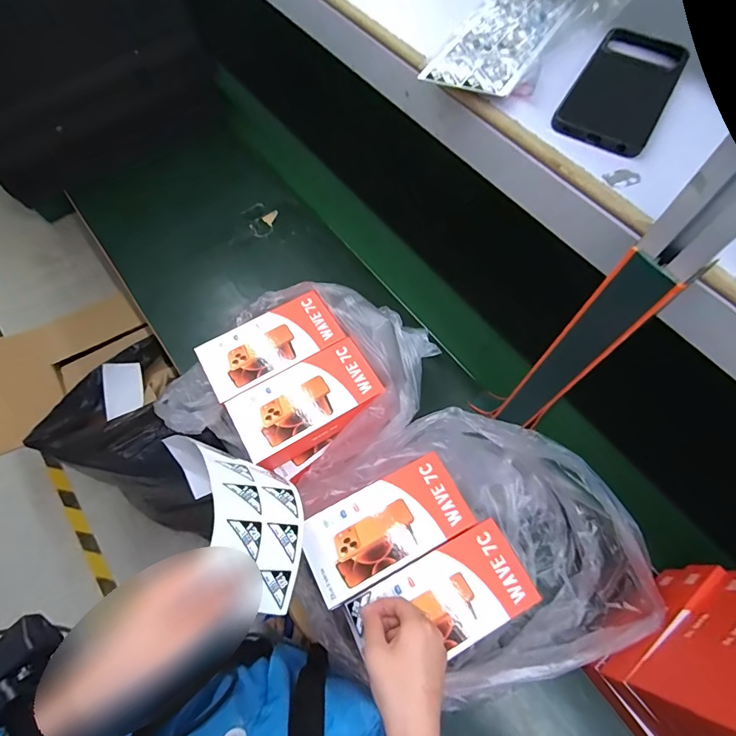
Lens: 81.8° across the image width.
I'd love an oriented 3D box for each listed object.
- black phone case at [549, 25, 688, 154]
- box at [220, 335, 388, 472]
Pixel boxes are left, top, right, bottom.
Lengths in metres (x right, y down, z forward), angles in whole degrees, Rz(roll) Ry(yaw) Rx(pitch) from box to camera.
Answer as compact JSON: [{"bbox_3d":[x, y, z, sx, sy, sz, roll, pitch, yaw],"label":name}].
[{"bbox_3d":[0.231,-0.254,0.384,0.078,0.009,0.160,29,68,13],"label":"black phone case"},{"bbox_3d":[-0.078,0.046,0.545,0.177,0.046,0.093,-29,69,-13],"label":"box"}]

